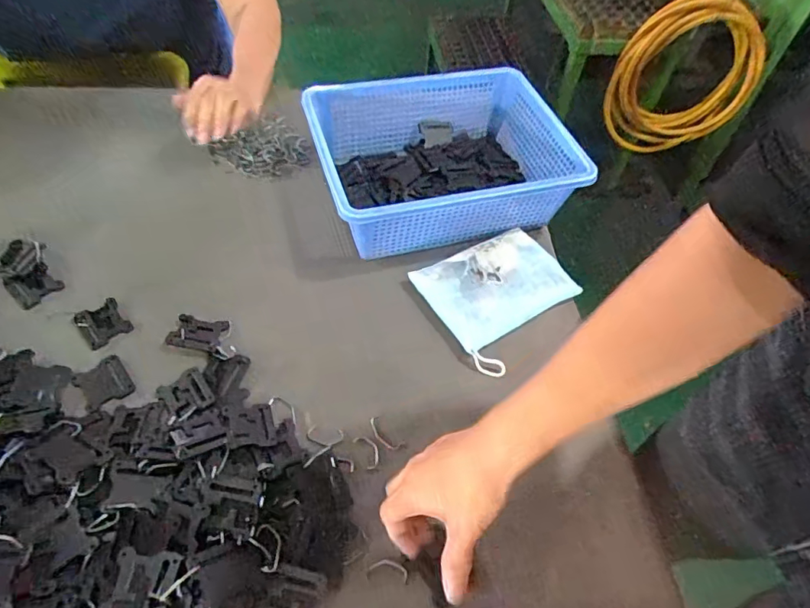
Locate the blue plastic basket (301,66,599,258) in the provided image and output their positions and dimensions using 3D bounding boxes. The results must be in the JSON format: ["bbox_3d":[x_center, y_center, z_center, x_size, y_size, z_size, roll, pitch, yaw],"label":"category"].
[{"bbox_3d":[0.042,-0.178,0.644,0.305,0.101,0.231,-12,56,-13],"label":"blue plastic basket"}]

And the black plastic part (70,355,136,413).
[{"bbox_3d":[-0.290,0.075,0.493,0.044,0.005,0.048,-33,63,-25],"label":"black plastic part"}]

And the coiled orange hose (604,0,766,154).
[{"bbox_3d":[0.702,-0.555,1.299,0.370,0.379,0.057,-1,54,-5],"label":"coiled orange hose"}]

